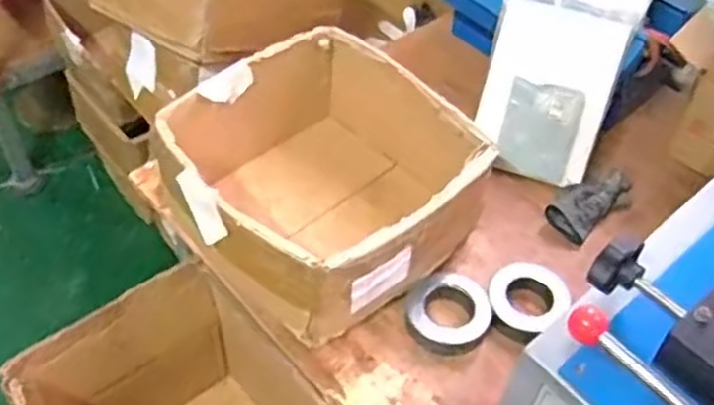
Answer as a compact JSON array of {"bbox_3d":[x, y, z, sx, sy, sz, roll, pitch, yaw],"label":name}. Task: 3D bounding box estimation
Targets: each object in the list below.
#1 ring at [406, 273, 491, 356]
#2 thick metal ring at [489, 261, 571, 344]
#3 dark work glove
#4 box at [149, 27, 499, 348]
[{"bbox_3d":[0.120,0.140,0.983,0.100,0.030,0.096,2,48,-2],"label":"ring"},{"bbox_3d":[0.219,0.128,0.997,0.096,0.036,0.100,2,48,-2],"label":"thick metal ring"},{"bbox_3d":[0.340,-0.004,1.116,0.142,0.029,0.075,-29,57,-27],"label":"dark work glove"},{"bbox_3d":[-0.047,-0.024,1.008,0.340,0.183,0.330,-33,58,-29],"label":"box"}]

